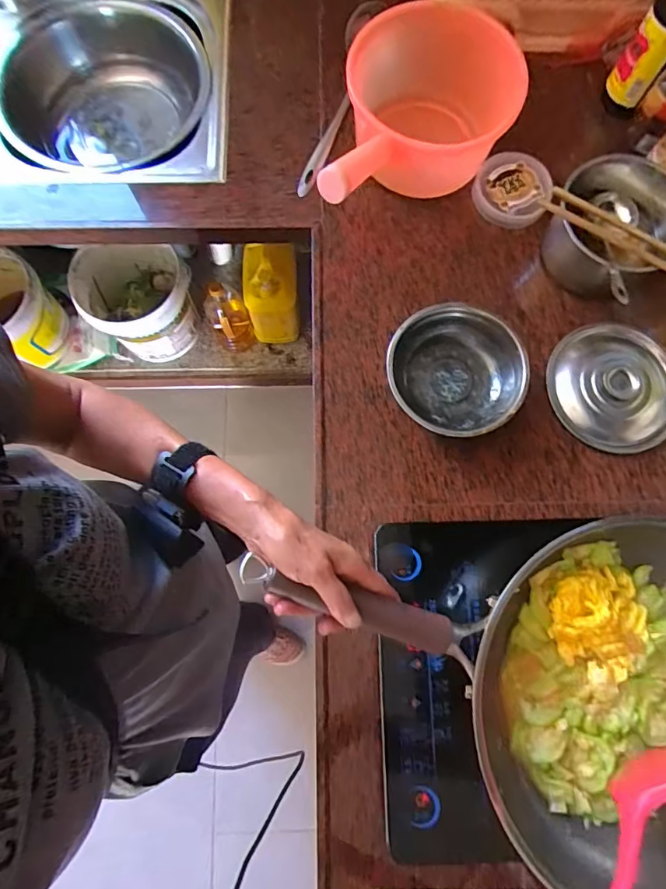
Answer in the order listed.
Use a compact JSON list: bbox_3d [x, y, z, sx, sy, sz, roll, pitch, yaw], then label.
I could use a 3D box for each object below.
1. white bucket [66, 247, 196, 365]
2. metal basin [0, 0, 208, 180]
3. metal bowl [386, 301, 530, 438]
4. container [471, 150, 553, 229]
[{"bbox_3d":[-0.493,-0.366,1.238,0.277,0.255,0.221,-8,78,-2],"label":"white bucket"},{"bbox_3d":[-0.348,-0.534,0.767,0.288,0.141,0.317,3,78,0],"label":"metal basin"},{"bbox_3d":[0.148,-0.087,0.580,0.152,0.050,0.156,0,77,1],"label":"metal bowl"},{"bbox_3d":[0.246,-0.349,0.653,0.097,0.027,0.104,0,77,1],"label":"container"}]

